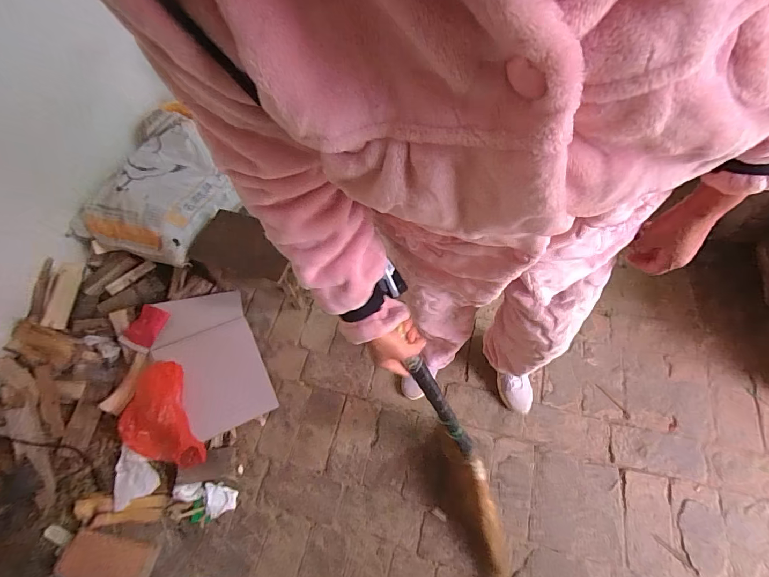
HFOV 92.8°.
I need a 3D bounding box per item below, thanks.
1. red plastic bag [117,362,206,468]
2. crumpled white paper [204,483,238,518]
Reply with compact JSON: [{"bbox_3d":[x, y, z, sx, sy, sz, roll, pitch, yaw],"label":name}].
[{"bbox_3d":[-0.667,0.368,1.080,0.185,0.099,0.315,-19,63,-5],"label":"red plastic bag"},{"bbox_3d":[-0.480,0.611,1.070,0.086,0.026,0.088,-14,62,-2],"label":"crumpled white paper"}]

